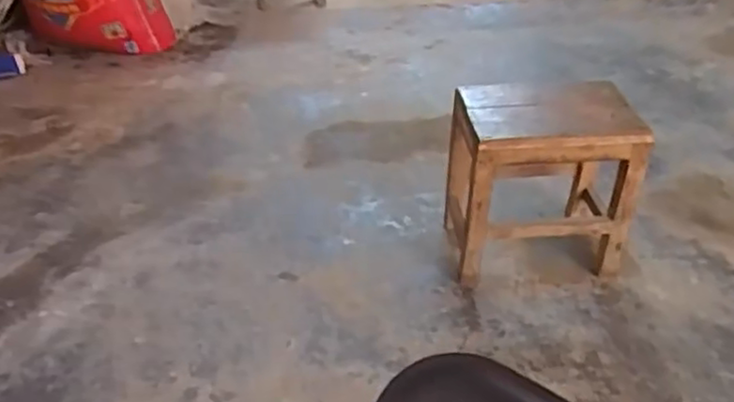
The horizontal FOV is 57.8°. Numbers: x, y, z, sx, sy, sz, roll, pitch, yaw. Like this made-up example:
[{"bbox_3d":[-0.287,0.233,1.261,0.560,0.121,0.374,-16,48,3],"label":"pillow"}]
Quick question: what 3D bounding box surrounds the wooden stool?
[{"bbox_3d":[0.290,-0.039,1.125,0.282,0.263,0.185,-5,37,-3],"label":"wooden stool"}]

